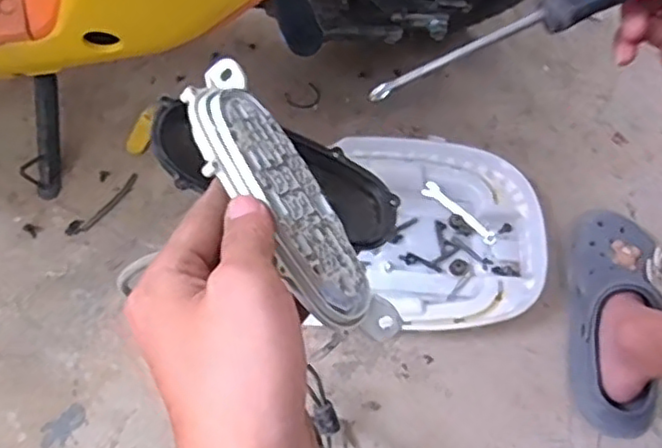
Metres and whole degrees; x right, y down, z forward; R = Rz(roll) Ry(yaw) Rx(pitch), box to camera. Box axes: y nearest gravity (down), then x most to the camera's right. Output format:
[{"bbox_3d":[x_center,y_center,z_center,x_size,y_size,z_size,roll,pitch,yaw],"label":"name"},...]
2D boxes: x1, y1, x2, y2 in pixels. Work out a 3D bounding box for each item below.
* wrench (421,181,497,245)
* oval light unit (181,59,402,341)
[{"bbox_3d":[0.168,-0.015,0.865,0.114,0.010,0.022,38,66,17],"label":"wrench"},{"bbox_3d":[-0.023,-0.006,0.305,0.054,0.025,0.148,-31,87,-47],"label":"oval light unit"}]

